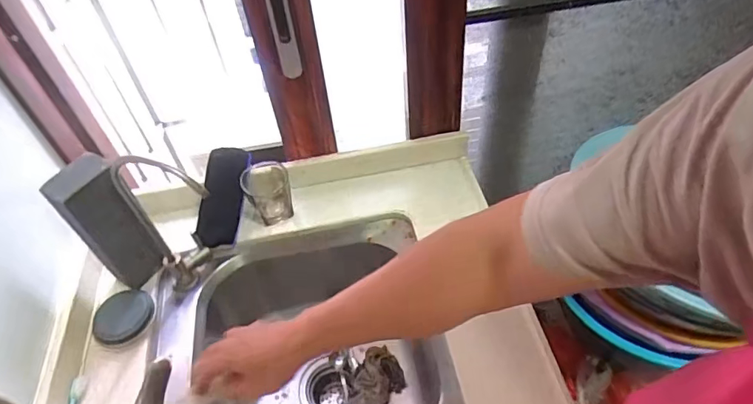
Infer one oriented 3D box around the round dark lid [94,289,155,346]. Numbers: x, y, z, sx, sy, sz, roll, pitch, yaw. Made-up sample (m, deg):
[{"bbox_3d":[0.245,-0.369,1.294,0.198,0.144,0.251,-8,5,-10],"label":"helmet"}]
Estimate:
[{"bbox_3d":[-0.353,0.156,0.699,0.082,0.018,0.079,-3,49,3],"label":"round dark lid"}]

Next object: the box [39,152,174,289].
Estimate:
[{"bbox_3d":[-0.356,0.032,0.678,0.075,0.182,0.079,35,60,30],"label":"box"}]

